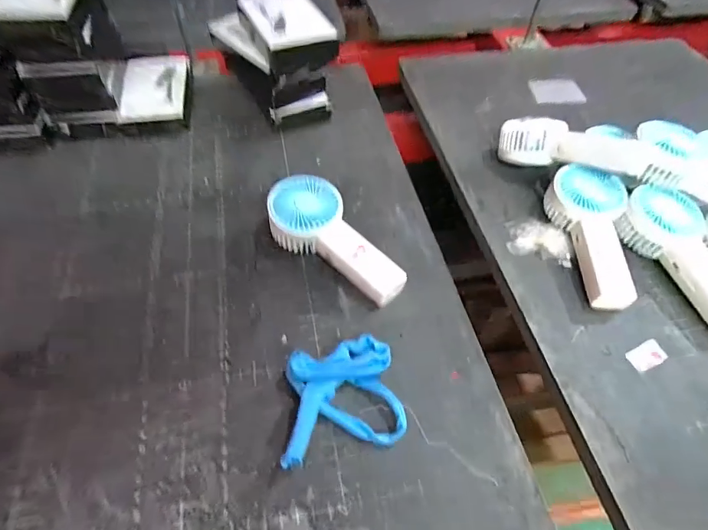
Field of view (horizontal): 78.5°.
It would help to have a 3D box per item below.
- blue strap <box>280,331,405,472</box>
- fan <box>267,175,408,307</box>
[{"bbox_3d":[-0.009,0.091,0.301,0.085,0.028,0.075,-12,56,-10],"label":"blue strap"},{"bbox_3d":[-0.014,-0.020,0.375,0.137,0.043,0.065,35,61,21],"label":"fan"}]

